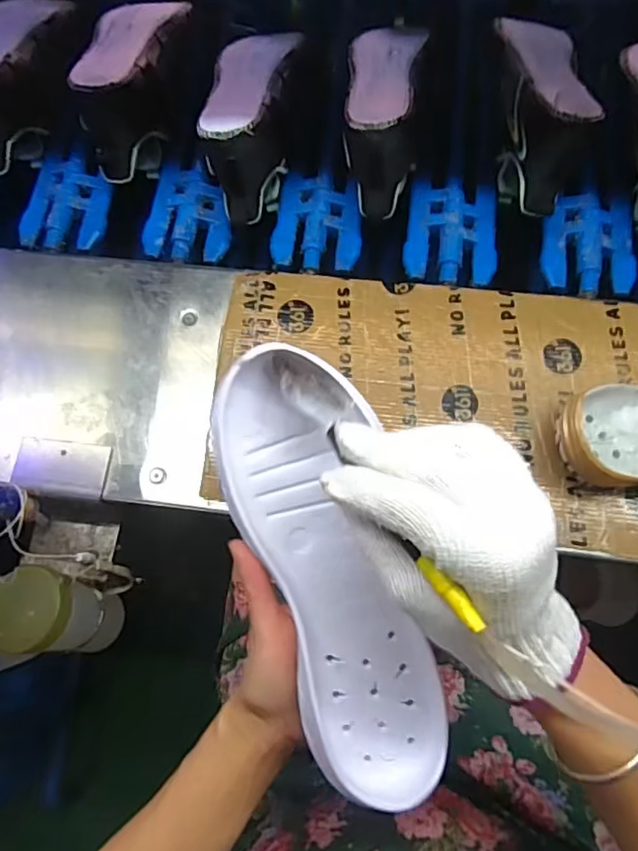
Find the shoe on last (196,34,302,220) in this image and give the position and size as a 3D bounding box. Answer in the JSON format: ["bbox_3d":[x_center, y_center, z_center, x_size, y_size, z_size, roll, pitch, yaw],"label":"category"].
[{"bbox_3d":[-0.072,-0.323,0.587,0.083,0.100,0.230,1,74,6],"label":"shoe on last"}]

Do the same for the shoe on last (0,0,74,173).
[{"bbox_3d":[-0.331,-0.380,0.625,0.088,0.121,0.235,2,75,5],"label":"shoe on last"}]

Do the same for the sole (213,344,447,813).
[{"bbox_3d":[0.009,0.085,0.336,0.087,0.041,0.265,-19,95,-4],"label":"sole"}]

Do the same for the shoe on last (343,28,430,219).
[{"bbox_3d":[0.064,-0.328,0.578,0.071,0.083,0.228,2,75,5],"label":"shoe on last"}]

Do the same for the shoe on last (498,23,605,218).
[{"bbox_3d":[0.218,-0.313,0.576,0.066,0.118,0.214,0,71,3],"label":"shoe on last"}]

